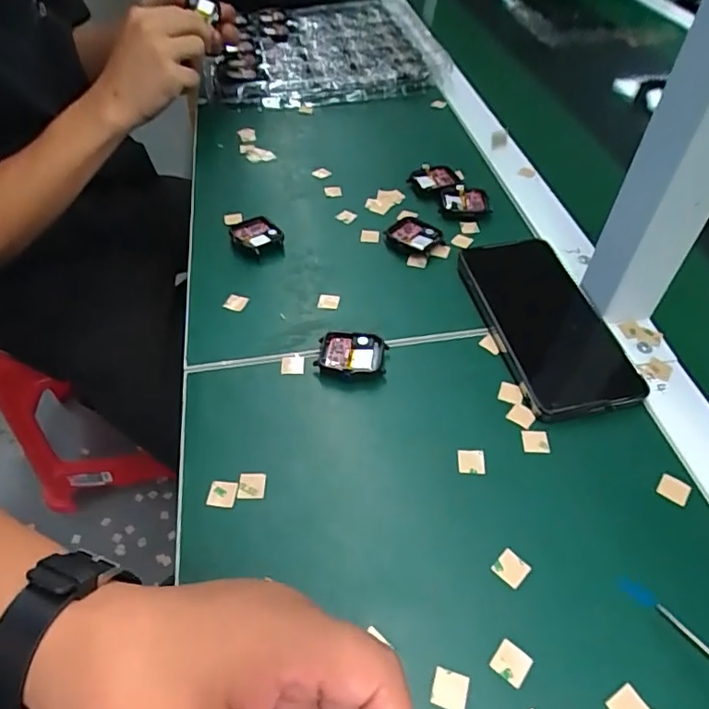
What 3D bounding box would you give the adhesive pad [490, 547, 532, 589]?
[{"bbox_3d":[0.083,0.112,0.284,0.016,0.004,0.015,-37,58,-27],"label":"adhesive pad"}]

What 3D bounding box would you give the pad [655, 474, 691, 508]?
[{"bbox_3d":[0.185,0.078,0.312,0.016,0.004,0.015,30,56,24],"label":"pad"}]

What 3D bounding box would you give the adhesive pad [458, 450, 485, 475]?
[{"bbox_3d":[0.071,0.064,0.326,0.016,0.004,0.015,3,49,3],"label":"adhesive pad"}]

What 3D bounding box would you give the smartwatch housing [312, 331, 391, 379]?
[{"bbox_3d":[-0.002,0.001,0.379,0.047,0.010,0.038,5,49,5],"label":"smartwatch housing"}]

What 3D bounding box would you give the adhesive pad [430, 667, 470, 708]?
[{"bbox_3d":[0.044,0.154,0.247,0.016,0.004,0.015,13,50,11],"label":"adhesive pad"}]

